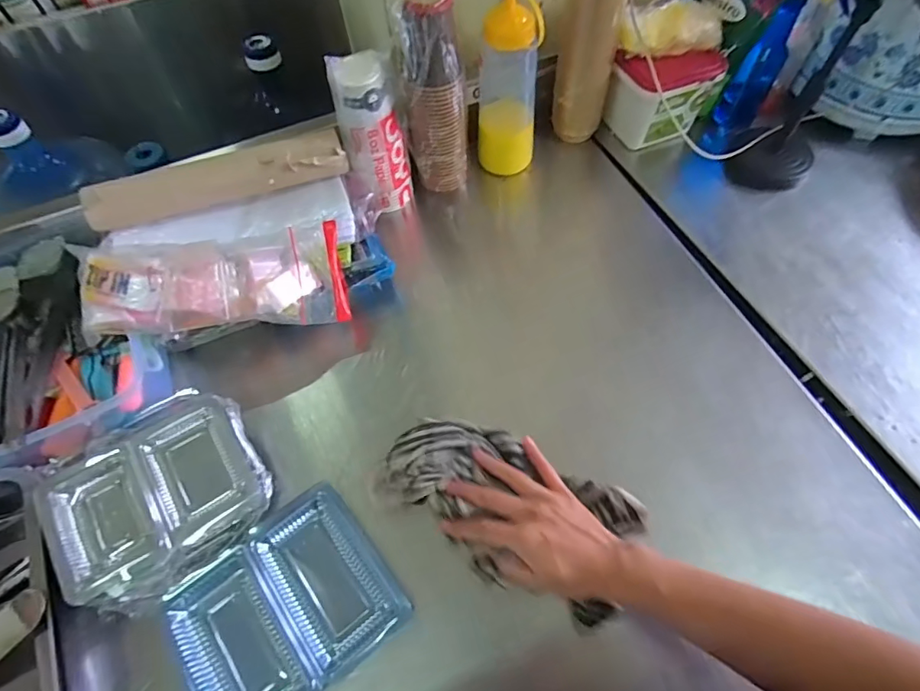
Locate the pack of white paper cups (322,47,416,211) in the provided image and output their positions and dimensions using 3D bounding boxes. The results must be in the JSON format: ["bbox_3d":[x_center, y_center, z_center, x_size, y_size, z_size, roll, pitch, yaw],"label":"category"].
[{"bbox_3d":[-0.105,-0.254,0.594,0.074,0.187,0.068,-11,62,-3],"label":"pack of white paper cups"}]

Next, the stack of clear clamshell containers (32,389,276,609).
[{"bbox_3d":[-0.296,0.140,0.476,0.187,0.052,0.155,-33,65,-14],"label":"stack of clear clamshell containers"}]

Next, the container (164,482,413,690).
[{"bbox_3d":[-0.158,0.238,0.439,0.180,0.029,0.155,-37,66,-16],"label":"container"}]

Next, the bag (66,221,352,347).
[{"bbox_3d":[-0.263,-0.068,0.528,0.259,0.045,0.115,-9,87,-22],"label":"bag"}]

